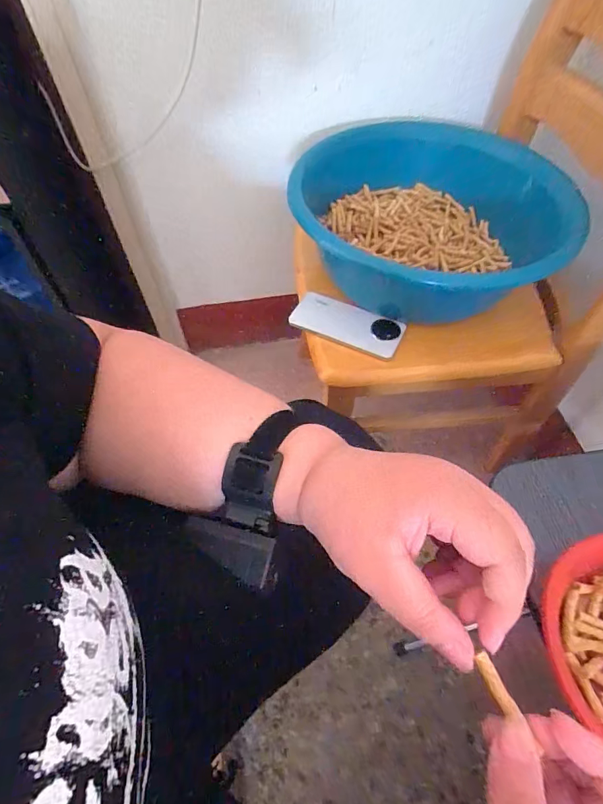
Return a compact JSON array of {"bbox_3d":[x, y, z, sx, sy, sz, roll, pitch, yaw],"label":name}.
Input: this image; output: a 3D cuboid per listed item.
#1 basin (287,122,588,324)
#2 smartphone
[{"bbox_3d":[0.167,-0.251,0.617,0.326,0.159,0.345,0,55,0],"label":"basin"},{"bbox_3d":[0.068,-0.114,0.612,0.161,0.011,0.068,21,71,12],"label":"smartphone"}]

